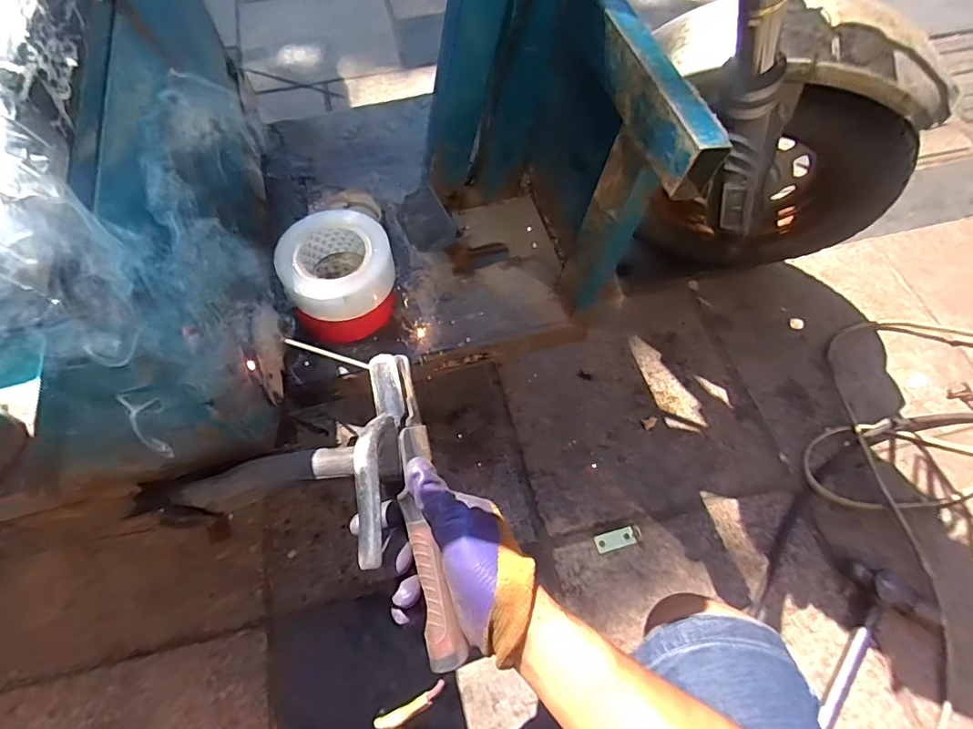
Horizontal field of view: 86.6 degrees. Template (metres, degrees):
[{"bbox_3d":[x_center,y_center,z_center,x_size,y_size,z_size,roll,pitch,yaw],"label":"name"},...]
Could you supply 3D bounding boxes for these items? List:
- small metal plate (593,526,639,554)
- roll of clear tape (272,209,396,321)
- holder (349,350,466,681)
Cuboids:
[{"bbox_3d":[0.197,0.267,0.788,0.061,0.004,0.027,-15,64,-7],"label":"small metal plate"},{"bbox_3d":[-0.178,-0.122,0.607,0.124,0.054,0.136,0,63,1],"label":"roll of clear tape"},{"bbox_3d":[-0.065,0.108,0.385,0.057,0.045,0.237,-13,80,-6],"label":"holder"}]

